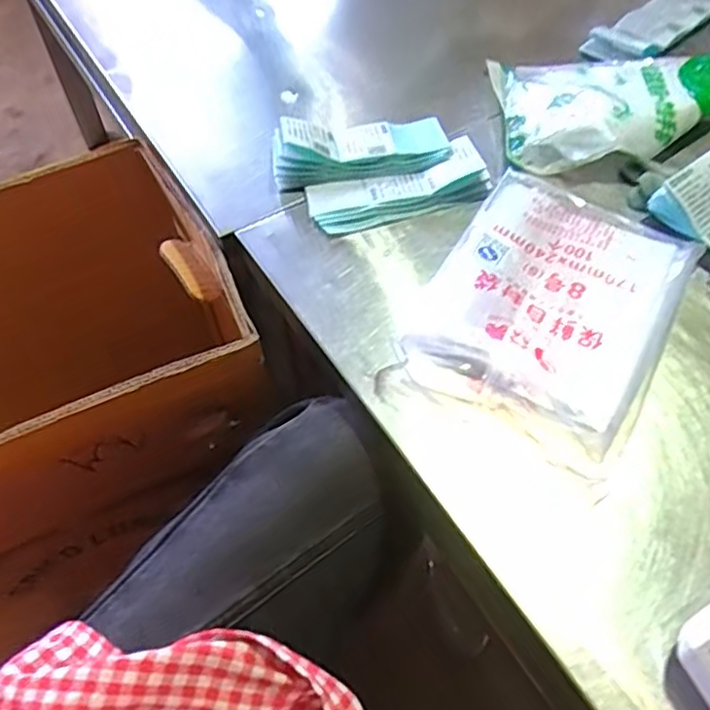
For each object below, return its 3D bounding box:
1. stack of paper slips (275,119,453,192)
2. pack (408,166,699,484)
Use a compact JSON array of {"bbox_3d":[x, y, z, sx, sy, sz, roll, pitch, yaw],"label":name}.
[{"bbox_3d":[0.005,-0.190,0.607,0.154,0.026,0.072,-6,56,-3],"label":"stack of paper slips"},{"bbox_3d":[0.145,-0.040,0.500,0.164,0.036,0.220,27,61,17],"label":"pack"}]

